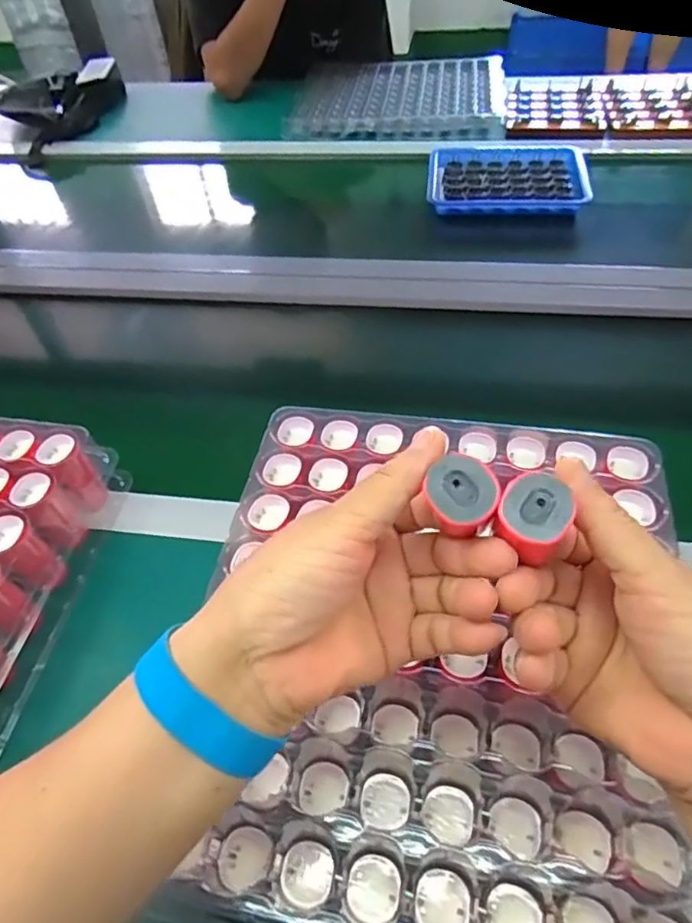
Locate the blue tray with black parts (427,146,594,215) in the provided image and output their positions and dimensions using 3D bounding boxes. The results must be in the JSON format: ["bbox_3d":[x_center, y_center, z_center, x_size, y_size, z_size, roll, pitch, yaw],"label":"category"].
[{"bbox_3d":[0.230,-0.405,0.852,0.218,0.030,0.165,3,51,6],"label":"blue tray with black parts"}]

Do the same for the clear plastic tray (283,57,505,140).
[{"bbox_3d":[0.090,-0.649,1.058,0.358,0.045,0.280,2,51,5],"label":"clear plastic tray"}]

